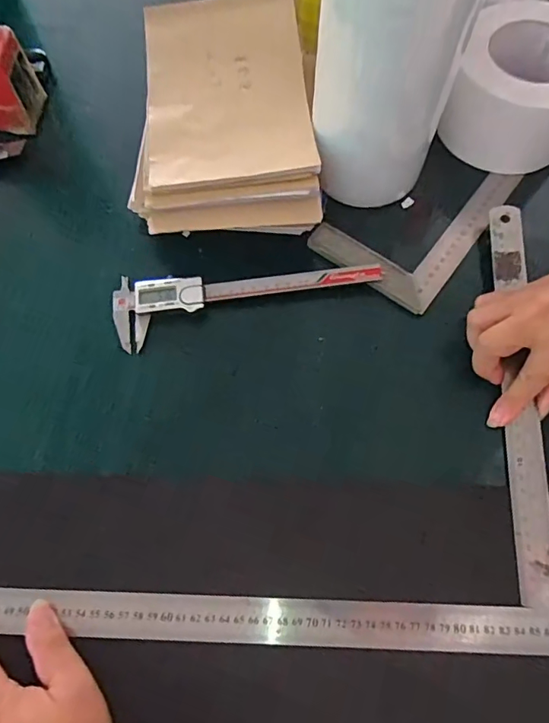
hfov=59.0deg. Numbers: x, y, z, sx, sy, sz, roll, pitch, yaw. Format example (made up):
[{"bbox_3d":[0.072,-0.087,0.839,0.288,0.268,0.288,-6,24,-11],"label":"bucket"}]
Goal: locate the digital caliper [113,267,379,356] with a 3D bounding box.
[{"bbox_3d":[-0.024,-0.062,0.426,0.230,0.016,0.059,-12,69,-4],"label":"digital caliper"}]

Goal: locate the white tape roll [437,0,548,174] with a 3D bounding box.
[{"bbox_3d":[0.234,-0.262,0.466,0.130,0.077,0.129,0,68,0],"label":"white tape roll"}]

